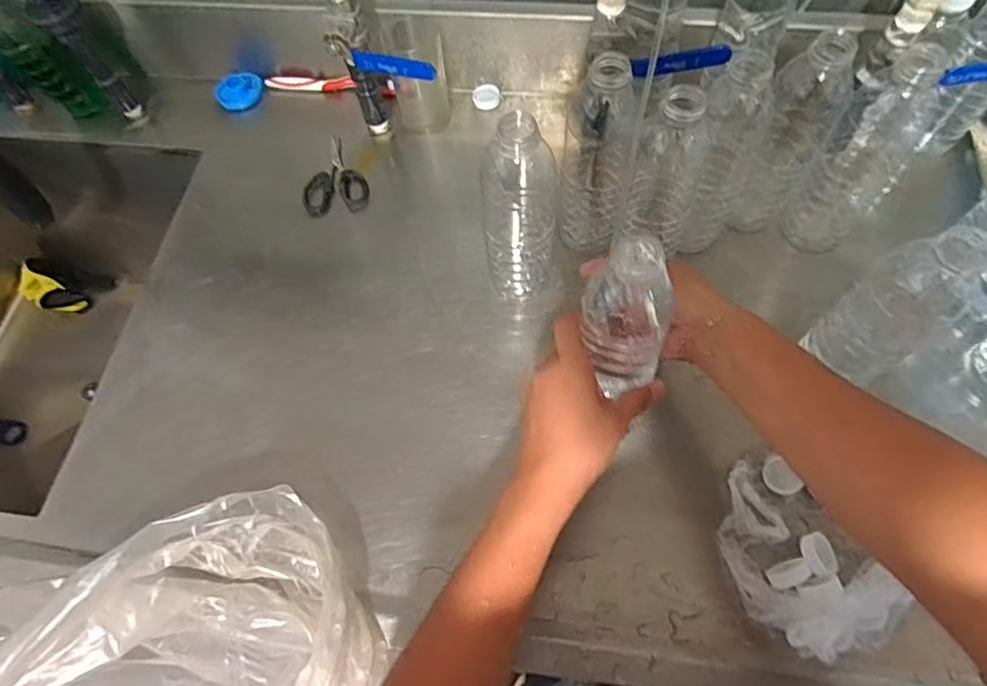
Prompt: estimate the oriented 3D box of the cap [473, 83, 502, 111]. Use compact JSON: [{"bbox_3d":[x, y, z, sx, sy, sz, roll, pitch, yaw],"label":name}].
[{"bbox_3d":[-0.008,-0.293,0.714,0.032,0.015,0.029,-7,64,0],"label":"cap"}]

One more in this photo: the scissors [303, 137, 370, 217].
[{"bbox_3d":[-0.180,-0.190,0.673,0.070,0.010,0.101,-9,64,-1],"label":"scissors"}]

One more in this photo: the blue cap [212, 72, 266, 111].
[{"bbox_3d":[-0.311,-0.310,0.734,0.057,0.015,0.049,-29,66,-11],"label":"blue cap"}]

